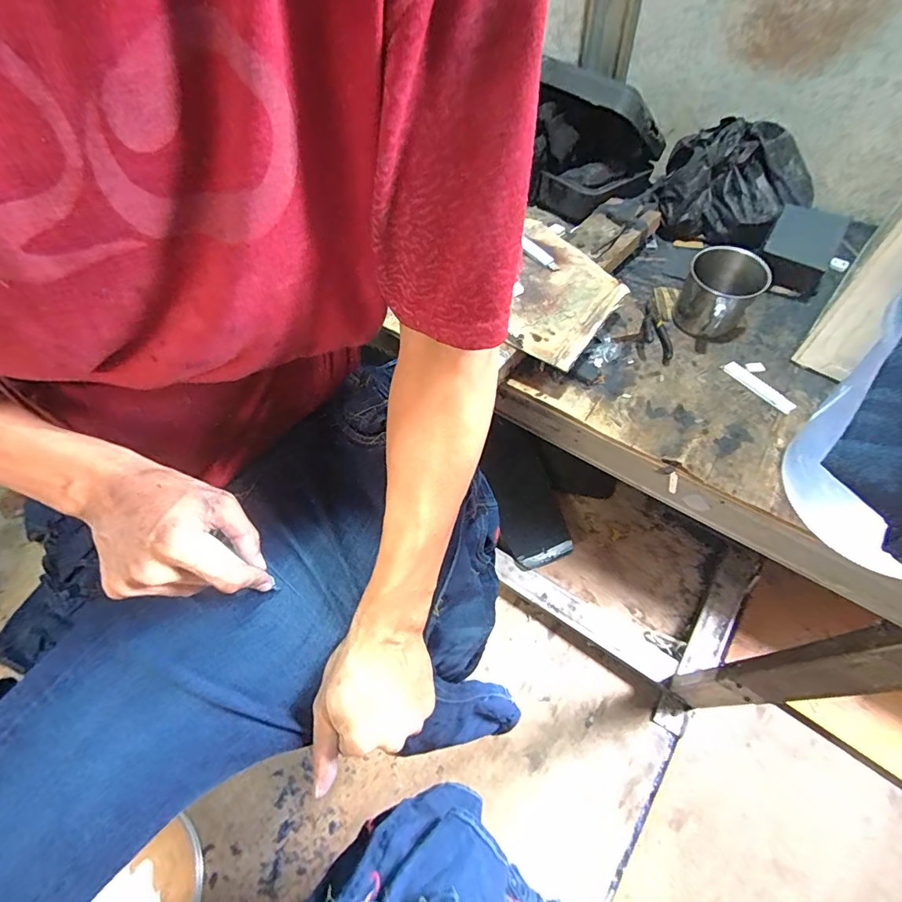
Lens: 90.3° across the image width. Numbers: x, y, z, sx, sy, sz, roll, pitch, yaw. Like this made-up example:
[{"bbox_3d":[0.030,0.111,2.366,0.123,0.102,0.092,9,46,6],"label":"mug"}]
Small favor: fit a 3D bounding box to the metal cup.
[{"bbox_3d":[0.315,-0.184,0.532,0.078,0.071,0.099,33,65,23],"label":"metal cup"}]

